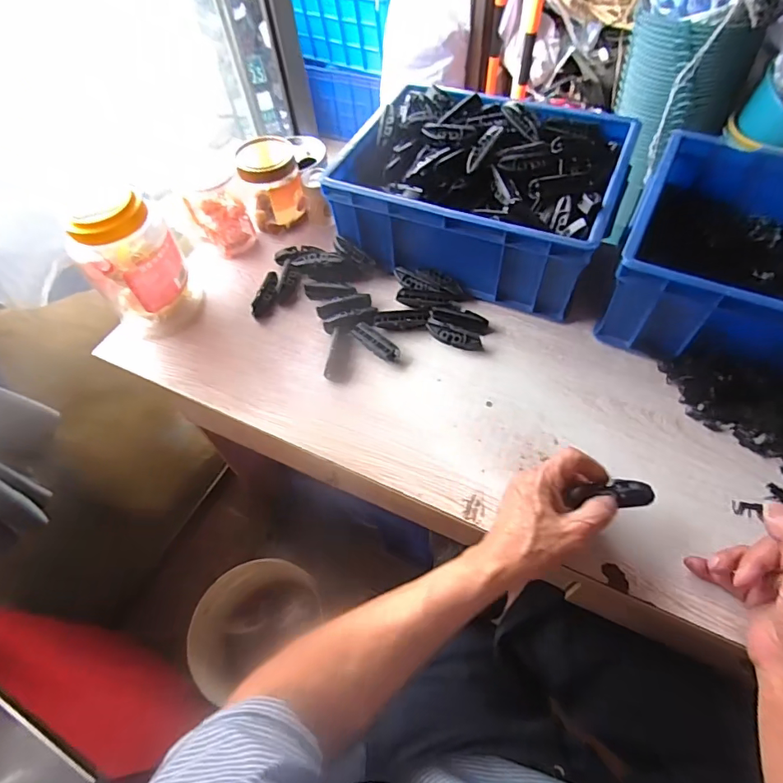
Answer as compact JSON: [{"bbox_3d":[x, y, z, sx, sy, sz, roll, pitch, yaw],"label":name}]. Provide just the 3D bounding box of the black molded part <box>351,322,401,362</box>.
[{"bbox_3d":[-0.017,-0.060,0.571,0.072,0.011,0.022,39,68,24],"label":"black molded part"}]

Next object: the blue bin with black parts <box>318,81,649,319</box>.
[{"bbox_3d":[0.114,-0.263,0.616,0.323,0.125,0.237,19,61,15],"label":"blue bin with black parts"}]

